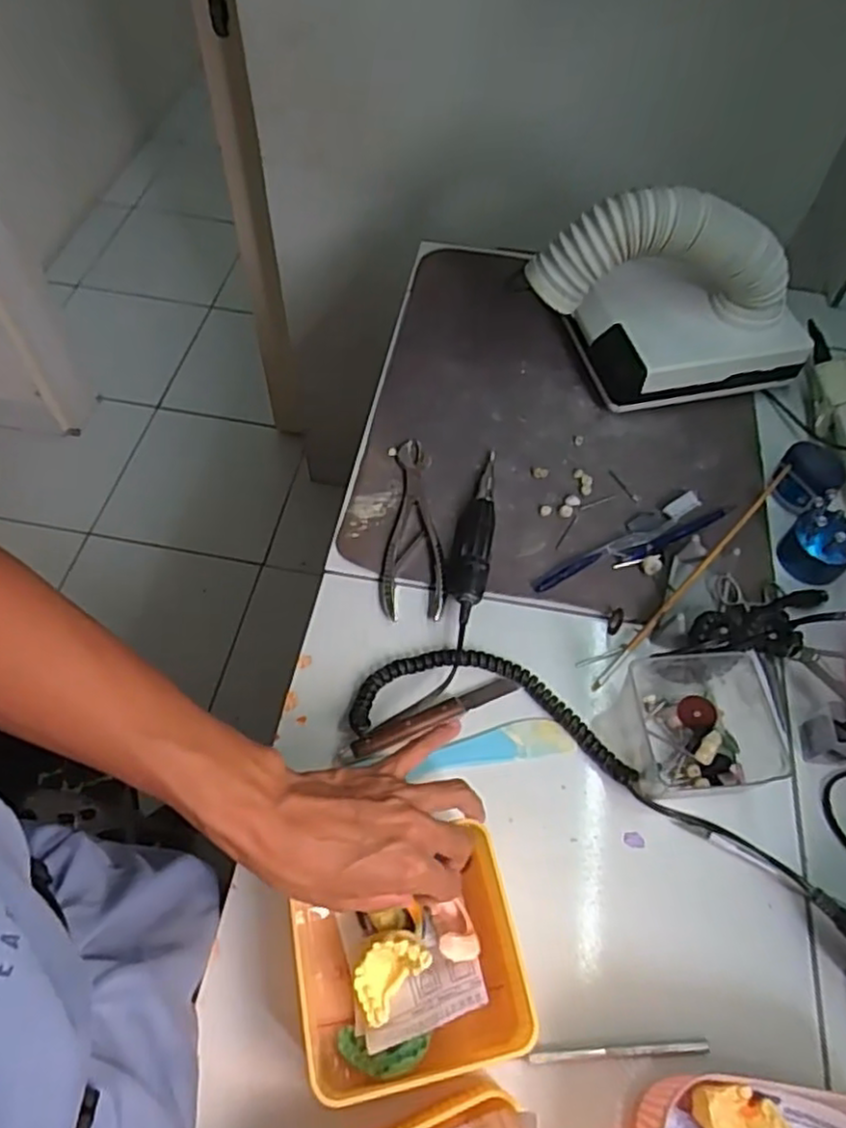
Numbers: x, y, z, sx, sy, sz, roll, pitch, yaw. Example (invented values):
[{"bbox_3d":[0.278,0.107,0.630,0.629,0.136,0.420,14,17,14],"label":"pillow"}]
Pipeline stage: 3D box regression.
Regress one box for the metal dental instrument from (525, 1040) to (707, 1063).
[{"bbox_3d":[0.123,0.306,0.441,0.113,0.004,0.007,-2,58,-3],"label":"metal dental instrument"}]

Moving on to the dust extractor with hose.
[{"bbox_3d":[0.243,-0.251,0.685,0.267,0.183,0.115,-10,59,-8],"label":"dust extractor with hose"}]

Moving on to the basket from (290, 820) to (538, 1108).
[{"bbox_3d":[-0.010,0.250,0.439,0.139,0.055,0.125,-12,59,-9],"label":"basket"}]

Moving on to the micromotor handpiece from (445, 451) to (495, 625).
[{"bbox_3d":[0.048,-0.032,0.636,0.034,0.027,0.181,10,58,5],"label":"micromotor handpiece"}]

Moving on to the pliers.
[{"bbox_3d":[-0.008,-0.037,0.650,0.056,0.011,0.195,2,58,0],"label":"pliers"}]

